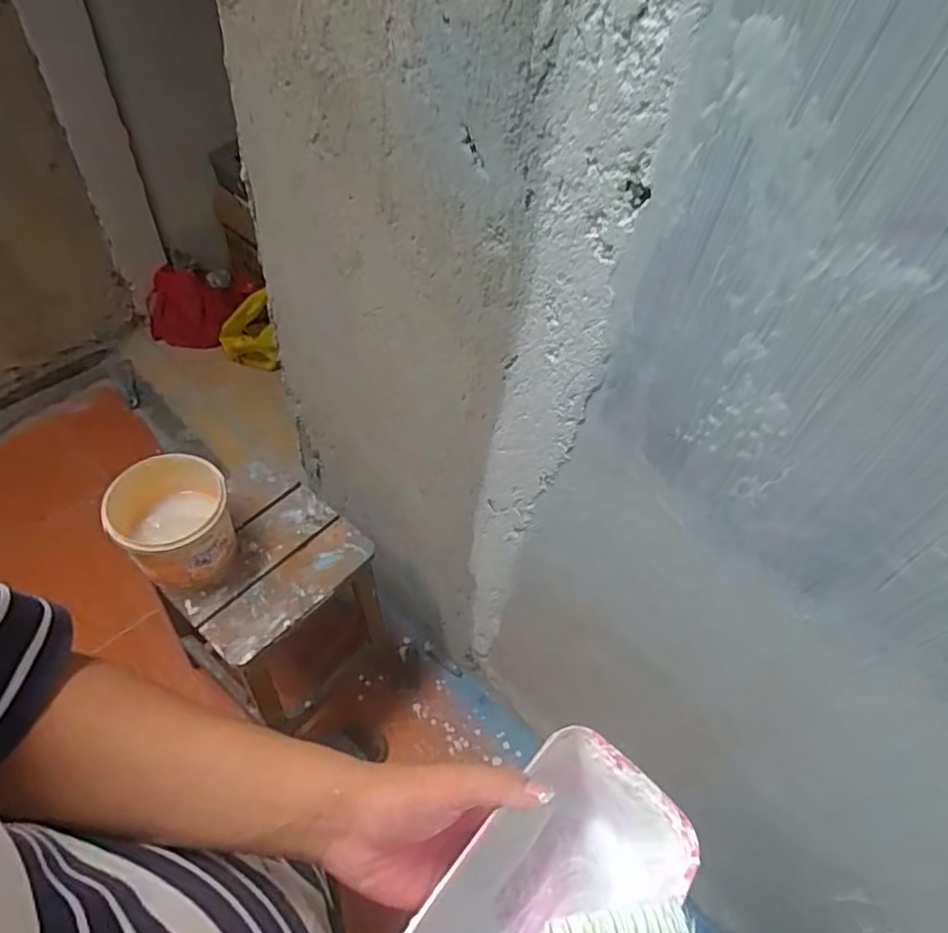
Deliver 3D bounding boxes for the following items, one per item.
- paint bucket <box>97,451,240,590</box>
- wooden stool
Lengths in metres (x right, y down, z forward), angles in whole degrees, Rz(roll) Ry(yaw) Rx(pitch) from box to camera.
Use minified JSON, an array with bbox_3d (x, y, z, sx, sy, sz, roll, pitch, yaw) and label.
[{"bbox_3d":[-0.467,0.096,0.997,0.163,0.158,0.157,2,55,-3],"label":"paint bucket"},{"bbox_3d":[-0.378,0.272,1.256,0.278,0.455,0.299,36,60,19],"label":"wooden stool"}]

